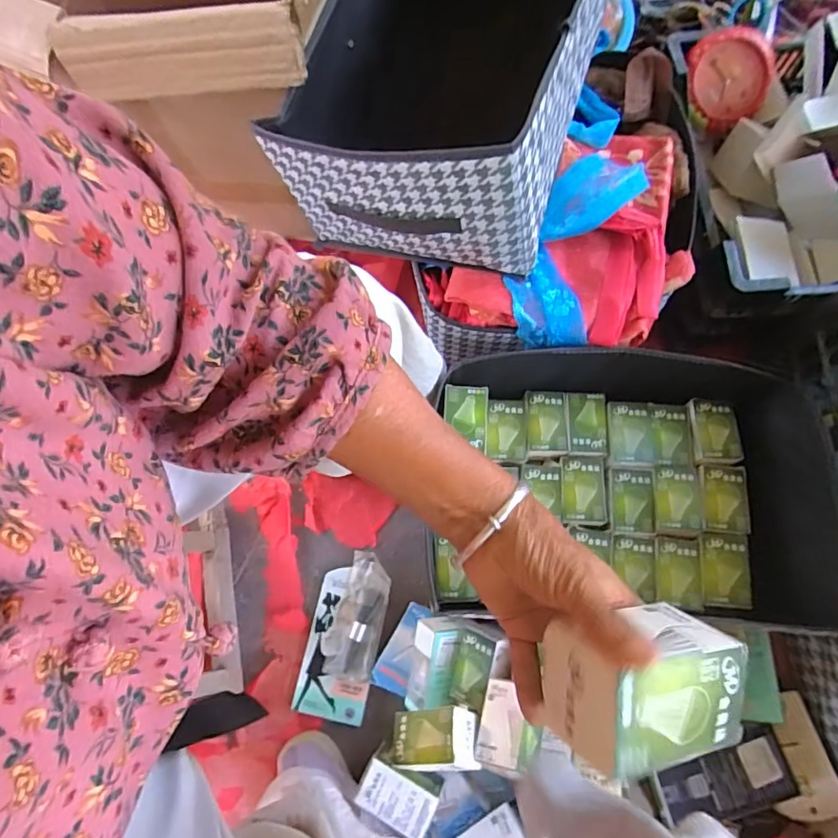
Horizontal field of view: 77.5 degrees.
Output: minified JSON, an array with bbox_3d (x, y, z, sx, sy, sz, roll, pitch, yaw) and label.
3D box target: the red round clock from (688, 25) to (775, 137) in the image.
[{"bbox_3d":[0.441,-0.479,0.738,0.105,0.020,0.119,-7,112,26],"label":"red round clock"}]

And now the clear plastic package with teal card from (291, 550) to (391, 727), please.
[{"bbox_3d":[-0.096,0.280,0.684,0.093,0.021,0.201,12,75,2],"label":"clear plastic package with teal card"}]

